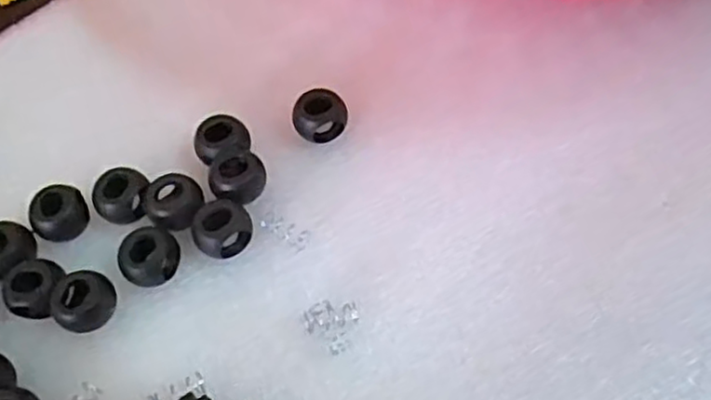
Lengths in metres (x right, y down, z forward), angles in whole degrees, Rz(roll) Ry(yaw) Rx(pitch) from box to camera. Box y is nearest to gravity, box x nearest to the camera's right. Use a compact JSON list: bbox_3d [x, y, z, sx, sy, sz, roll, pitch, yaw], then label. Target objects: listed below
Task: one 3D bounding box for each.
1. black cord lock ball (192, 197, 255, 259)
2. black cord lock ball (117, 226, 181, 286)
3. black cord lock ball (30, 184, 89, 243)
[{"bbox_3d":[-0.040,0.009,0.217,0.018,0.011,0.015,-31,62,-13],"label":"black cord lock ball"},{"bbox_3d":[-0.062,0.017,0.216,0.014,0.012,0.018,14,61,12],"label":"black cord lock ball"},{"bbox_3d":[-0.093,0.004,0.225,0.017,0.012,0.014,-40,64,-18],"label":"black cord lock ball"}]

